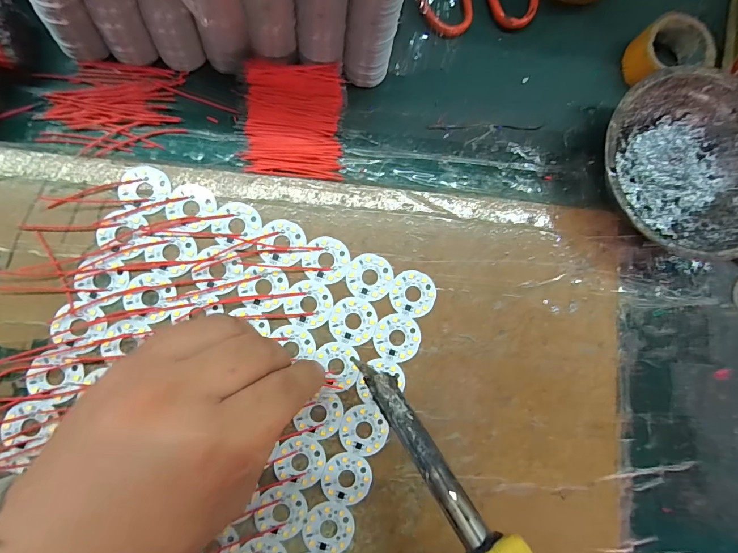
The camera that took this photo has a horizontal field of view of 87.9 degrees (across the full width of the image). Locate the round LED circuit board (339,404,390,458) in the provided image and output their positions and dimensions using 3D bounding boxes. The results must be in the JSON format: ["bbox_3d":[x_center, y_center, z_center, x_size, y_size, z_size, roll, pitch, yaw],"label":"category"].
[{"bbox_3d":[-0.003,0.097,0.242,0.030,0.004,0.031,1,83,-6],"label":"round LED circuit board"}]

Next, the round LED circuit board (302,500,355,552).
[{"bbox_3d":[-0.024,0.154,0.232,0.030,0.004,0.031,1,83,-6],"label":"round LED circuit board"}]

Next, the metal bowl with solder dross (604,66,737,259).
[{"bbox_3d":[0.212,-0.073,0.266,0.123,0.043,0.120,1,83,-6],"label":"metal bowl with solder dross"}]

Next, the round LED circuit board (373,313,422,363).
[{"bbox_3d":[0.019,0.040,0.249,0.030,0.004,0.030,1,83,-6],"label":"round LED circuit board"}]

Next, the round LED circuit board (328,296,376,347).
[{"bbox_3d":[-0.010,0.029,0.247,0.030,0.004,0.030,1,83,-6],"label":"round LED circuit board"}]

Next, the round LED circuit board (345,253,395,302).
[{"bbox_3d":[0.001,0.000,0.251,0.030,0.004,0.030,1,83,-6],"label":"round LED circuit board"}]

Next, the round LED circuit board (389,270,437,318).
[{"bbox_3d":[0.029,0.011,0.253,0.030,0.004,0.030,1,83,-6],"label":"round LED circuit board"}]

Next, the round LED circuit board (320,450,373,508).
[{"bbox_3d":[-0.014,0.126,0.237,0.030,0.004,0.030,1,83,-6],"label":"round LED circuit board"}]

